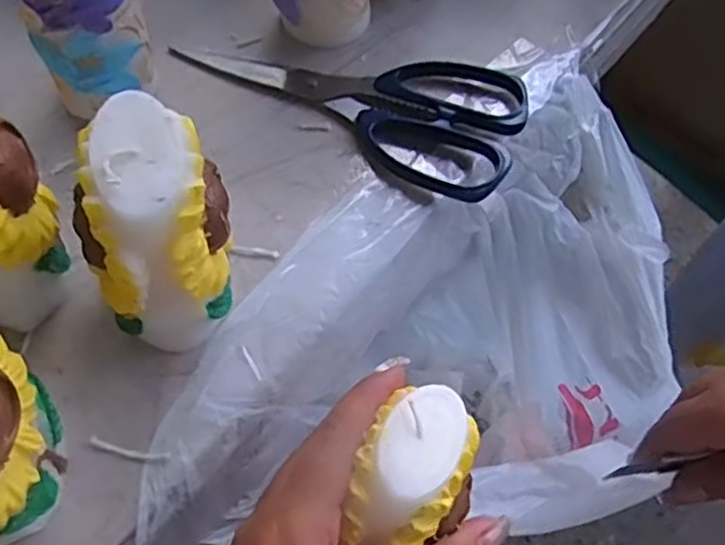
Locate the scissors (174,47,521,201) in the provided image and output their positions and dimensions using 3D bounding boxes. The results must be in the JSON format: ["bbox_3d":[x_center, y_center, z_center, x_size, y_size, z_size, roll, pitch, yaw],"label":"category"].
[{"bbox_3d":[-0.006,-0.095,0.364,0.178,0.012,0.076,26,64,12],"label":"scissors"}]

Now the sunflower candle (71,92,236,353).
[{"bbox_3d":[-0.074,-0.010,0.267,0.053,0.096,0.064,-14,63,-9],"label":"sunflower candle"}]

